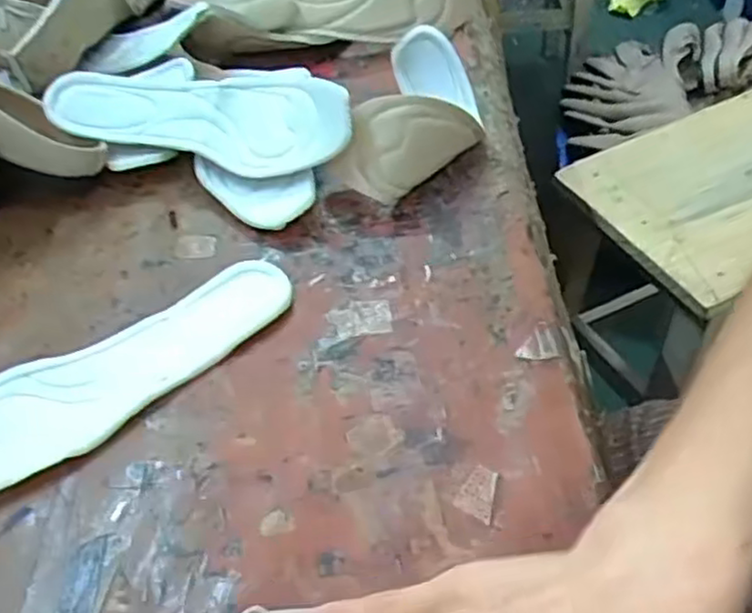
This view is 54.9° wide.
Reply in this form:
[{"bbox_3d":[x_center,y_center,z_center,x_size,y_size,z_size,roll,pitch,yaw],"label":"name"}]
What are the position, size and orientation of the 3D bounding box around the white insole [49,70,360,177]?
[{"bbox_3d":[-0.124,-0.145,0.517,0.233,0.035,0.077,13,71,15],"label":"white insole"}]

